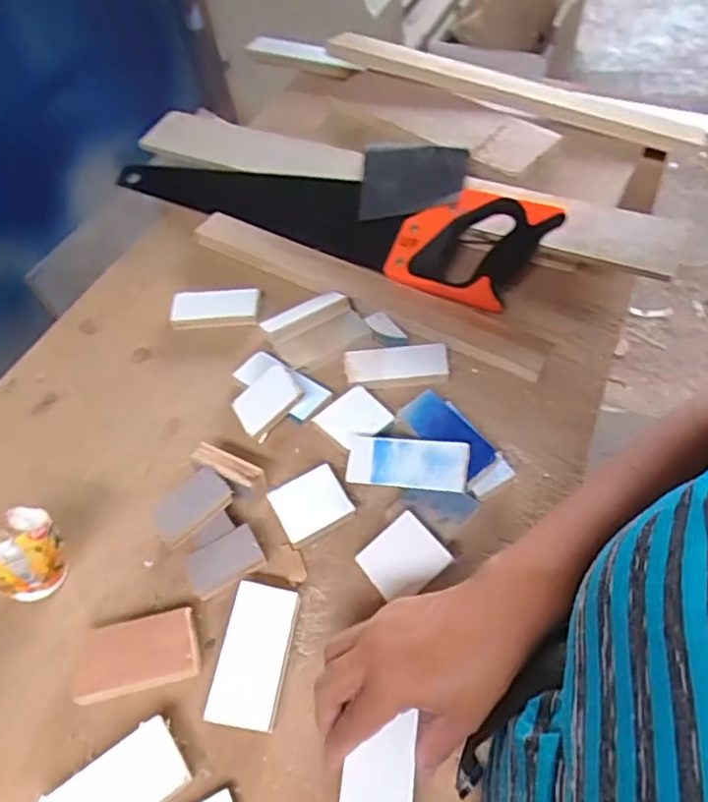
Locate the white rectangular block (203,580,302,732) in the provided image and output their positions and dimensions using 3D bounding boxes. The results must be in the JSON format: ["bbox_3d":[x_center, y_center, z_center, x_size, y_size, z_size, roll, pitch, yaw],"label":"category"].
[{"bbox_3d":[-0.069,0.175,0.421,0.046,0.021,0.090,8,54,8],"label":"white rectangular block"}]

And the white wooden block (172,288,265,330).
[{"bbox_3d":[-0.138,-0.093,0.615,0.087,0.021,0.040,-5,53,-2],"label":"white wooden block"}]

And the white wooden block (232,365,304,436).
[{"bbox_3d":[-0.076,-0.001,0.528,0.058,0.007,0.041,-38,71,4],"label":"white wooden block"}]

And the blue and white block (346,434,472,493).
[{"bbox_3d":[0.042,0.049,0.481,0.097,0.006,0.039,3,79,24],"label":"blue and white block"}]

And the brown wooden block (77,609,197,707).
[{"bbox_3d":[-0.150,0.177,0.425,0.080,0.021,0.047,-11,53,-6],"label":"brown wooden block"}]

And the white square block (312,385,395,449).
[{"bbox_3d":[0.002,0.015,0.528,0.048,0.009,0.055,41,59,21],"label":"white square block"}]

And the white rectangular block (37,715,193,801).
[{"bbox_3d":[-0.148,0.244,0.376,0.088,0.019,0.046,-31,58,-20],"label":"white rectangular block"}]

